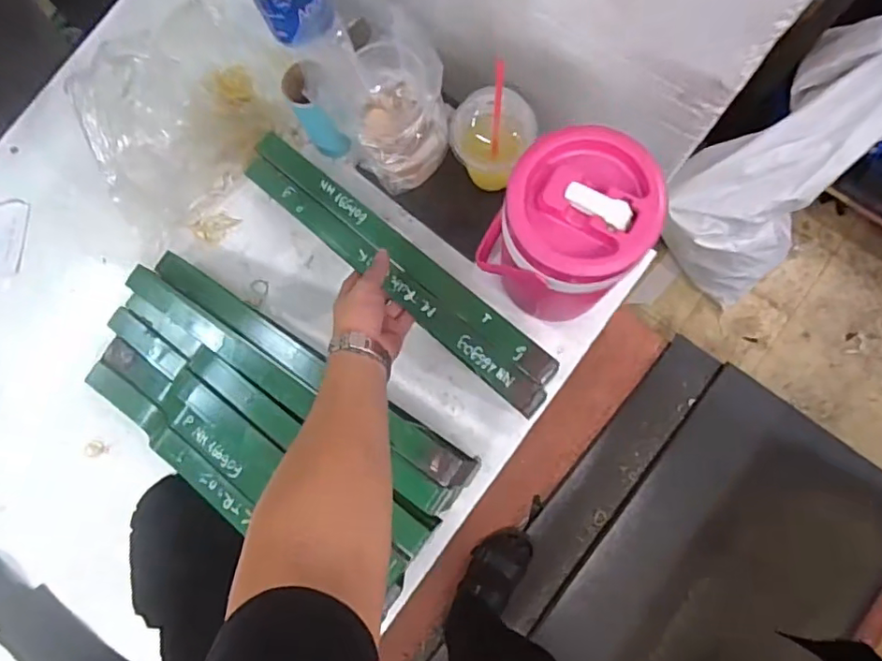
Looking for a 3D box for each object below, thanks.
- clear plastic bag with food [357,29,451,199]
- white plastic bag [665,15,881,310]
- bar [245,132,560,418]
[{"bbox_3d":[-0.048,-0.246,0.655,0.118,0.156,0.097,-23,80,1],"label":"clear plastic bag with food"},{"bbox_3d":[0.720,-0.341,1.178,0.309,0.202,0.659,41,127,9],"label":"white plastic bag"},{"bbox_3d":[-0.058,-0.080,0.659,0.462,0.031,0.068,41,86,14],"label":"bar"}]

